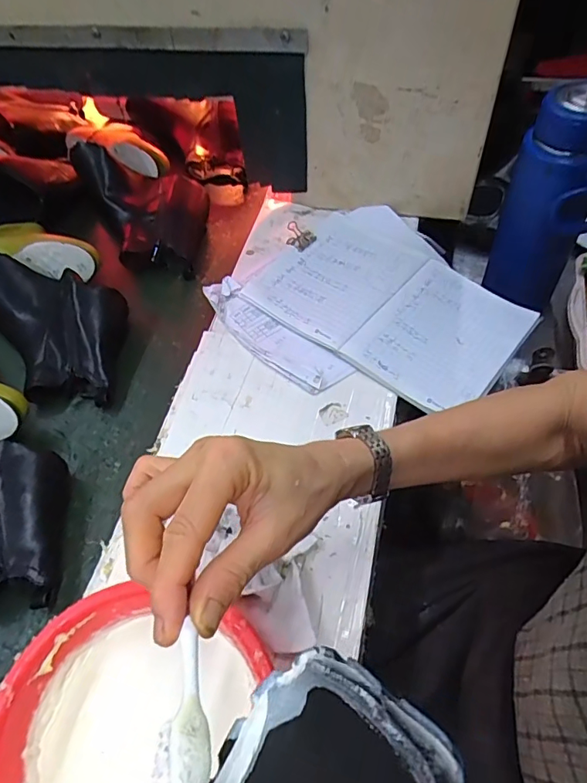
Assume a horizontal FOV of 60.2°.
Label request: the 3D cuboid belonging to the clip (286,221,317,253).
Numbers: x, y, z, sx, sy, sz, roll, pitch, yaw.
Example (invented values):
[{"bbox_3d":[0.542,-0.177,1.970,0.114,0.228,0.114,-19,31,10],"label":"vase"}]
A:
[{"bbox_3d":[0.008,-0.212,0.686,0.033,0.022,0.039,-39,61,-20],"label":"clip"}]

